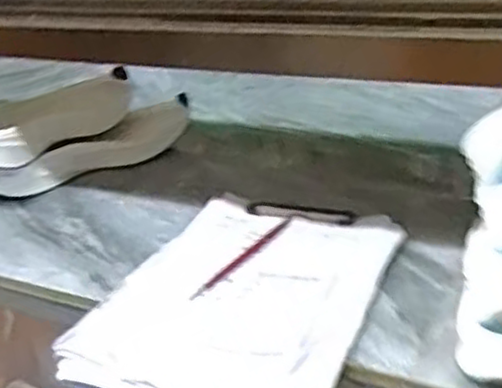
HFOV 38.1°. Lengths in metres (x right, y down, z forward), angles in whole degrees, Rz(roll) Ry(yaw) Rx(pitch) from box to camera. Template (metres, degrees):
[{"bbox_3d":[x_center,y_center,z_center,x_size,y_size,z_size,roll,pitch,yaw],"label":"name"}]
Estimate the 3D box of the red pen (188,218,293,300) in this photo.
[{"bbox_3d":[-0.004,0.060,0.700,0.012,0.004,0.158,13,33,34],"label":"red pen"}]

